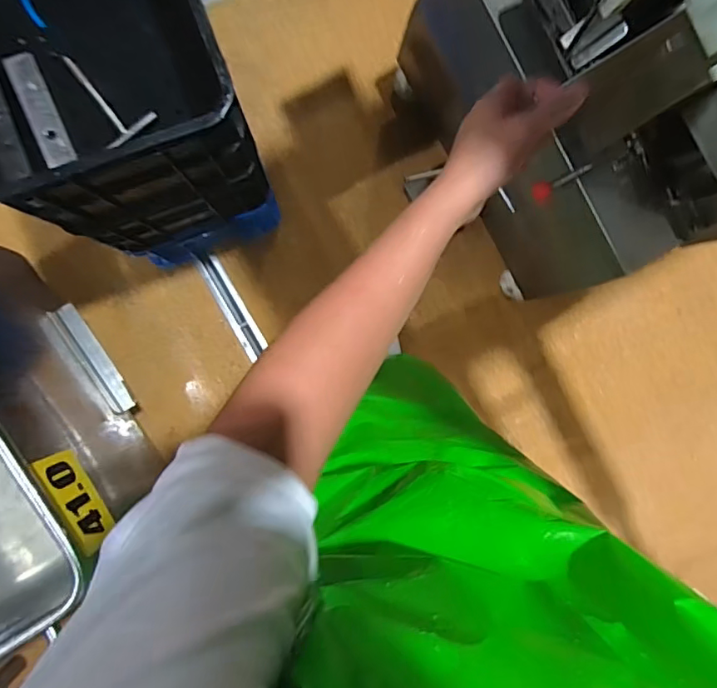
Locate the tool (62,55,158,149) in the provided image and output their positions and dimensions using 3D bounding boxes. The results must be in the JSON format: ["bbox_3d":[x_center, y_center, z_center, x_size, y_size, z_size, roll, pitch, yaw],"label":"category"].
[{"bbox_3d":[-0.414,-0.408,0.864,0.092,0.013,0.160,-37,94,-3],"label":"tool"}]

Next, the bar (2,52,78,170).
[{"bbox_3d":[-0.512,-0.375,0.852,0.048,0.012,0.182,-23,95,-23],"label":"bar"}]

